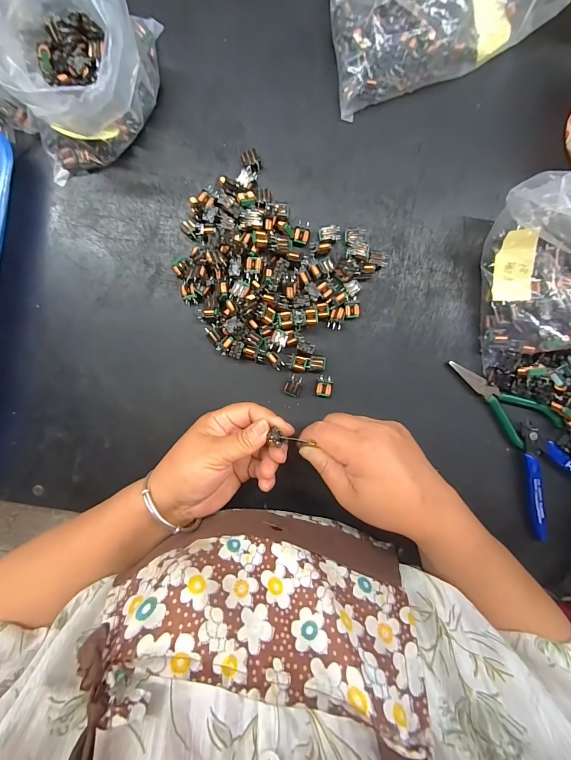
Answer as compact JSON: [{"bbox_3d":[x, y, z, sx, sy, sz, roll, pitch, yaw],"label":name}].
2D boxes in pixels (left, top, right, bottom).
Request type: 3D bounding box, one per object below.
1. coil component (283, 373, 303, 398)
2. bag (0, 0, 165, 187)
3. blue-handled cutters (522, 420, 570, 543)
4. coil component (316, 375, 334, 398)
[{"bbox_3d":[0.008,0.006,0.326,0.016,0.008,0.021,22,95,-3],"label":"coil component"},{"bbox_3d":[-0.165,-0.248,0.262,0.129,0.097,0.111,-17,95,1],"label":"bag"},{"bbox_3d":[0.271,0.099,0.329,0.063,0.014,0.119,-8,95,0],"label":"blue-handled cutters"},{"bbox_3d":[0.038,0.006,0.326,0.016,0.005,0.021,7,95,-1],"label":"coil component"}]

